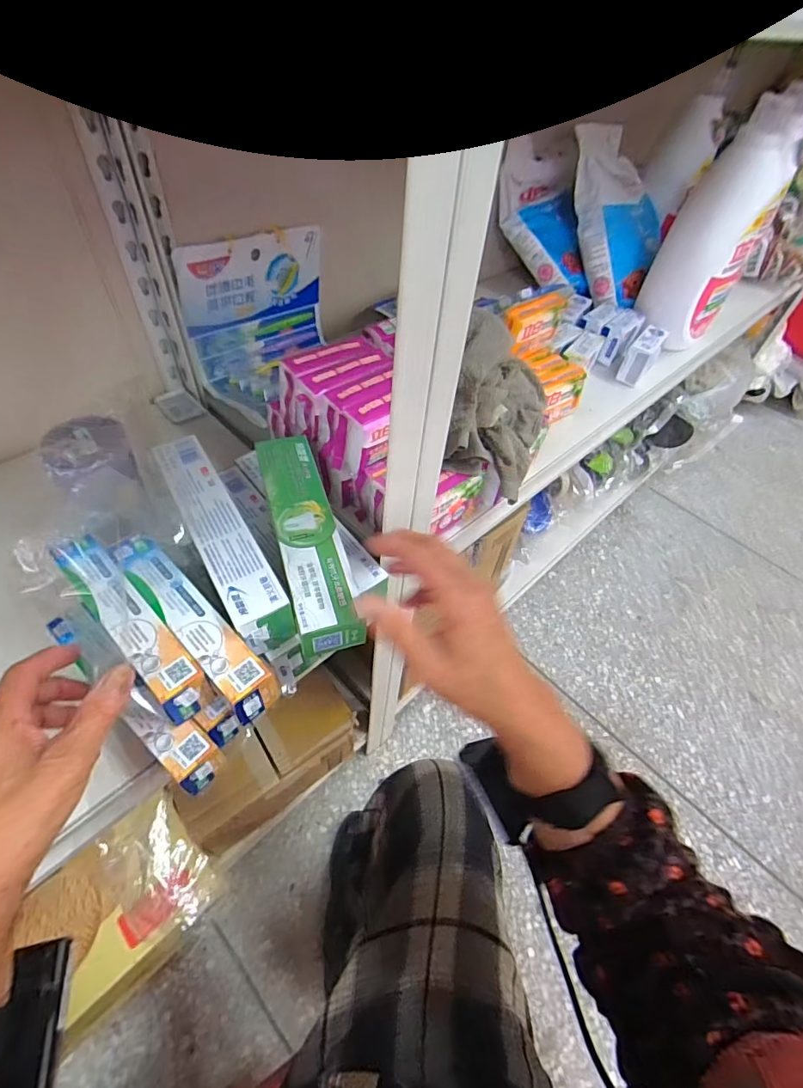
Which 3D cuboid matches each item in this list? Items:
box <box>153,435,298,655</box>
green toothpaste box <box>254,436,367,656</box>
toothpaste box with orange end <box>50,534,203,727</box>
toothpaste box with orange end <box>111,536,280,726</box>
[{"bbox_3d":[-0.163,-0.007,0.431,0.050,0.050,0.225,-24,58,-23],"label":"box"},{"bbox_3d":[-0.088,-0.013,0.438,0.052,0.028,0.230,-12,54,-15],"label":"green toothpaste box"},{"bbox_3d":[-0.215,0.060,0.379,0.035,0.038,0.176,-36,68,-29],"label":"toothpaste box with orange end"},{"bbox_3d":[-0.169,0.062,0.387,0.035,0.034,0.184,-36,63,-29],"label":"toothpaste box with orange end"}]

